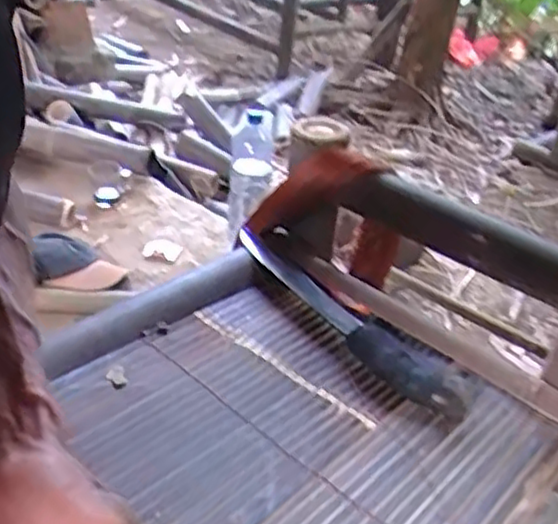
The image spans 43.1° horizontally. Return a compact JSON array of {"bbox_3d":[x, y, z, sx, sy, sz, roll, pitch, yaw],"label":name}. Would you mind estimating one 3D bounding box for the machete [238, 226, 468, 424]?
[{"bbox_3d":[0.069,0.059,0.793,0.049,0.033,0.357,-16,37,-34],"label":"machete"}]

